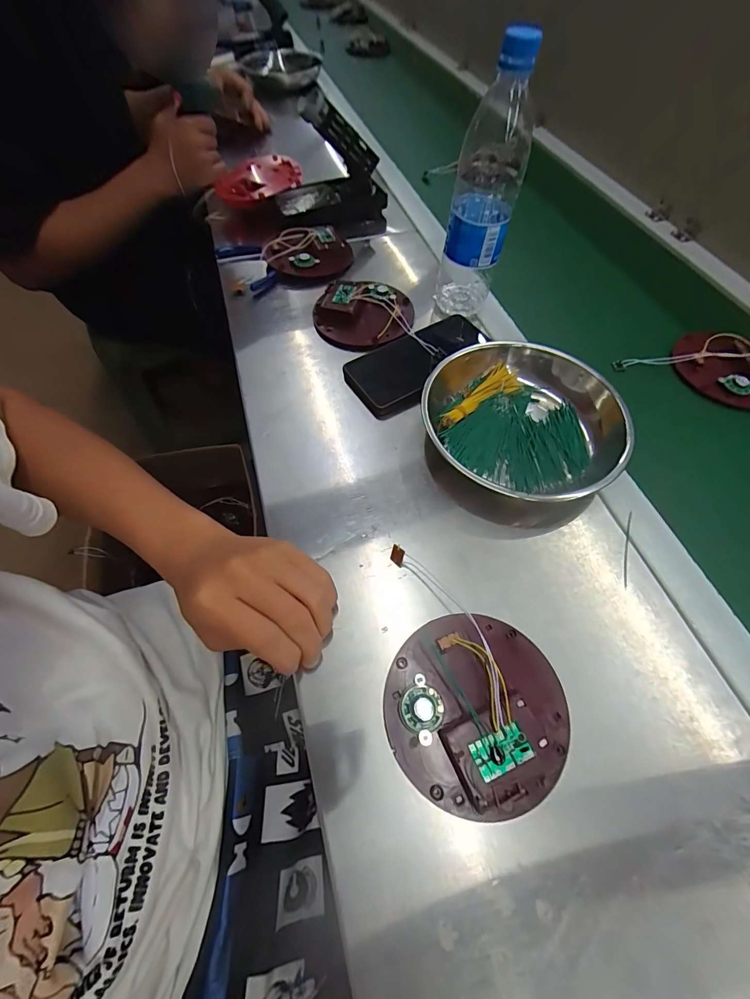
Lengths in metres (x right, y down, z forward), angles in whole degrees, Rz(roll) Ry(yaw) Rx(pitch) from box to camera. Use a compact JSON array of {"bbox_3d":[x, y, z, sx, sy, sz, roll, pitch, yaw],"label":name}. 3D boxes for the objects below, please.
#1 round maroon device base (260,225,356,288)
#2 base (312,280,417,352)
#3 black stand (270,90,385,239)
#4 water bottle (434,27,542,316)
[{"bbox_3d":[-0.088,-0.328,0.528,0.110,0.033,0.102,-1,62,2],"label":"round maroon device base"},{"bbox_3d":[-0.014,-0.226,0.466,0.115,0.028,0.109,0,60,0],"label":"base"},{"bbox_3d":[-0.071,-0.463,0.555,0.170,0.146,0.118,-23,63,-13],"label":"black stand"},{"bbox_3d":[0.109,-0.300,0.394,0.067,0.217,0.055,11,60,6],"label":"water bottle"}]

